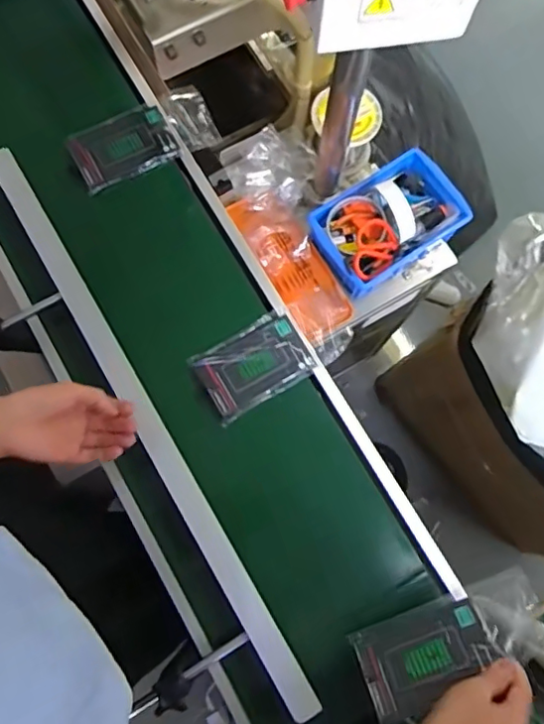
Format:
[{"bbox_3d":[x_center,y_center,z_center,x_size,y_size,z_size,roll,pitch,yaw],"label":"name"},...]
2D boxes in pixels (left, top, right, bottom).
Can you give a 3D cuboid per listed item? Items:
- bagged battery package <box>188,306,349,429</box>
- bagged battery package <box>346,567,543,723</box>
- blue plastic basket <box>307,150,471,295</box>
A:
[{"bbox_3d":[0.000,-0.008,0.721,0.190,0.021,0.092,-30,80,-8],"label":"bagged battery package"},{"bbox_3d":[0.183,0.286,0.580,0.194,0.012,0.092,-28,38,3],"label":"bagged battery package"},{"bbox_3d":[0.169,-0.206,0.822,0.212,0.068,0.140,-34,80,-9],"label":"blue plastic basket"}]

